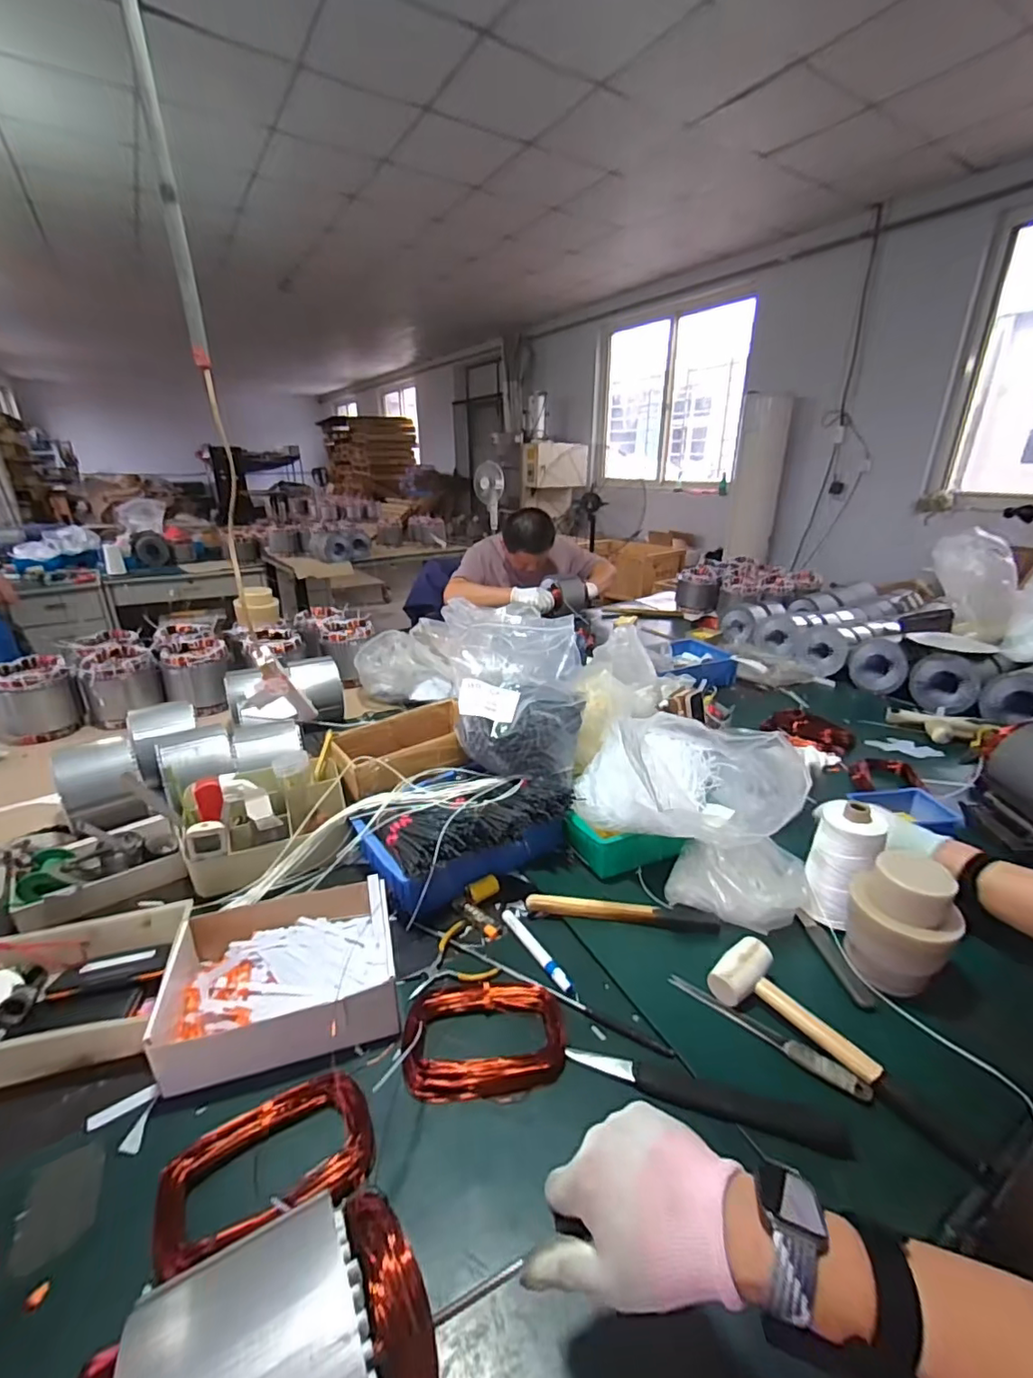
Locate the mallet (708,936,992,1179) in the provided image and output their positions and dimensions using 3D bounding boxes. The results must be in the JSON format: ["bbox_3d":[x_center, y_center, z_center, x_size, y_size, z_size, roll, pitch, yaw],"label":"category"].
[{"bbox_3d":[0.343,0.368,0.587,0.078,0.045,0.260,-20,30,-40],"label":"mallet"}]

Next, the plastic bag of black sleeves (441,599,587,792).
[{"bbox_3d":[-0.006,0.005,0.937,0.230,0.222,0.184,7,23,16],"label":"plastic bag of black sleeves"}]

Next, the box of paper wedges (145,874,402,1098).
[{"bbox_3d":[-0.277,0.332,0.659,0.256,0.063,0.220,-7,23,-16],"label":"box of paper wedges"}]

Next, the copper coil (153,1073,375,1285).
[{"bbox_3d":[-0.222,0.417,0.494,0.174,0.032,0.108,-9,24,-22],"label":"copper coil"}]

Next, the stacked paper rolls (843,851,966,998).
[{"bbox_3d":[0.458,0.277,0.656,0.089,0.136,0.098,-12,25,-27],"label":"stacked paper rolls"}]

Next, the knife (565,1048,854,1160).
[{"bbox_3d":[0.184,0.406,0.550,0.263,0.015,0.034,7,23,16],"label":"knife"}]

